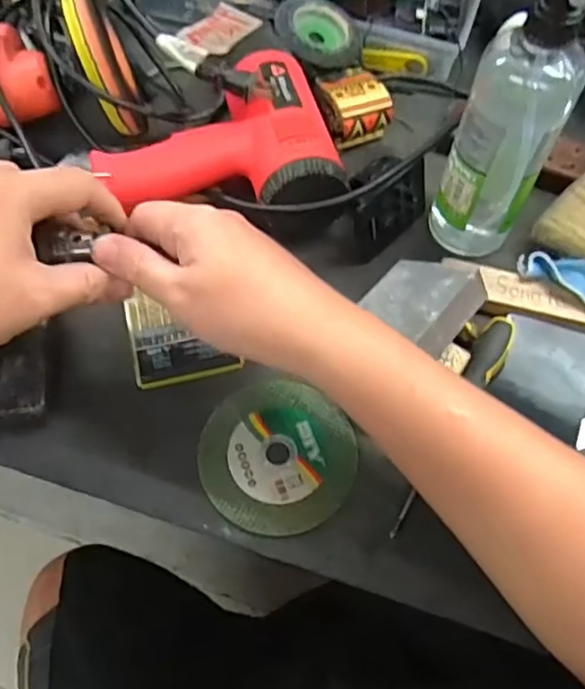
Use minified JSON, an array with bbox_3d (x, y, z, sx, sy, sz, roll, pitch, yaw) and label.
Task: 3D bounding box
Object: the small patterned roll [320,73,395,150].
[{"bbox_3d":[0.054,-0.207,0.538,0.051,0.043,0.053,-18,61,-14],"label":"small patterned roll"}]

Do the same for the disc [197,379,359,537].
[{"bbox_3d":[-0.009,0.073,0.404,0.101,0.004,0.101,1,62,-2],"label":"disc"}]

